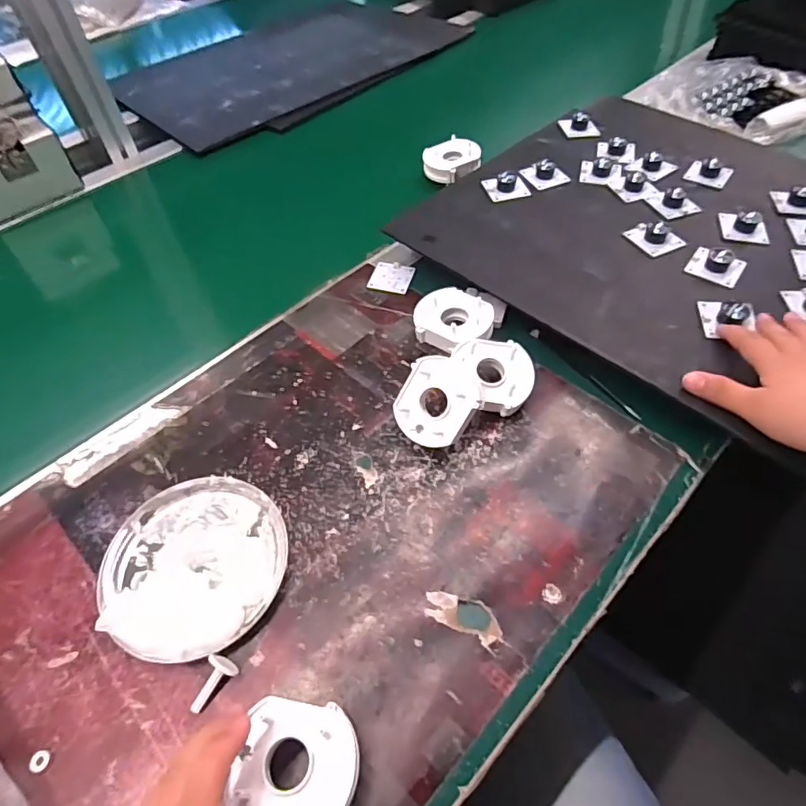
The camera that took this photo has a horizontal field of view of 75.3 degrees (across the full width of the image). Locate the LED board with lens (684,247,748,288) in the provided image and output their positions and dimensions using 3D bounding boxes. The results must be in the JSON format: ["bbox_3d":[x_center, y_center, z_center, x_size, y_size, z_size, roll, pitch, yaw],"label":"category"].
[{"bbox_3d":[0.294,-0.133,0.486,0.045,0.022,0.039,26,59,21],"label":"LED board with lens"}]

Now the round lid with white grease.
[{"bbox_3d":[-0.150,0.114,0.374,0.124,0.016,0.127,-2,53,3],"label":"round lid with white grease"}]

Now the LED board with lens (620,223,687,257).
[{"bbox_3d":[0.250,-0.167,0.517,0.039,0.016,0.047,-26,56,-15],"label":"LED board with lens"}]

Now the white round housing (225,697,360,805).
[{"bbox_3d":[-0.058,0.201,0.291,0.063,0.026,0.058,2,53,6],"label":"white round housing"}]

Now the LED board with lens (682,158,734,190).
[{"bbox_3d":[0.340,-0.256,0.581,0.043,0.014,0.041,29,60,23],"label":"LED board with lens"}]

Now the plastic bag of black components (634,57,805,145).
[{"bbox_3d":[0.484,-0.438,0.741,0.222,0.034,0.199,-32,58,-19],"label":"plastic bag of black components"}]

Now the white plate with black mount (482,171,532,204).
[{"bbox_3d":[0.116,-0.243,0.582,0.045,0.016,0.040,-14,54,-7],"label":"white plate with black mount"}]

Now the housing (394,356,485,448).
[{"bbox_3d":[0.028,0.000,0.417,0.062,0.013,0.071,27,97,18],"label":"housing"}]

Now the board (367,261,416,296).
[{"bbox_3d":[-0.012,-0.135,0.559,0.043,0.004,0.047,12,55,12],"label":"board"}]

